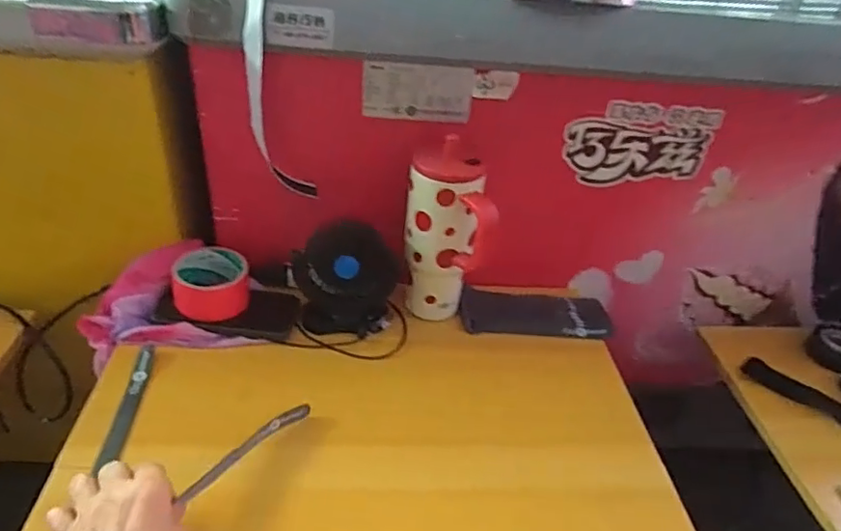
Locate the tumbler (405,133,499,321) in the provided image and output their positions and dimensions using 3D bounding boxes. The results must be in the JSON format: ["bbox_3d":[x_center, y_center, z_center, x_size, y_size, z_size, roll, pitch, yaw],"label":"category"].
[{"bbox_3d":[0.030,-0.033,0.695,0.100,0.209,0.109,6,36,-1],"label":"tumbler"}]

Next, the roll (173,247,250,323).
[{"bbox_3d":[-0.258,0.020,0.710,0.086,0.050,0.087,4,36,-3],"label":"roll"}]

